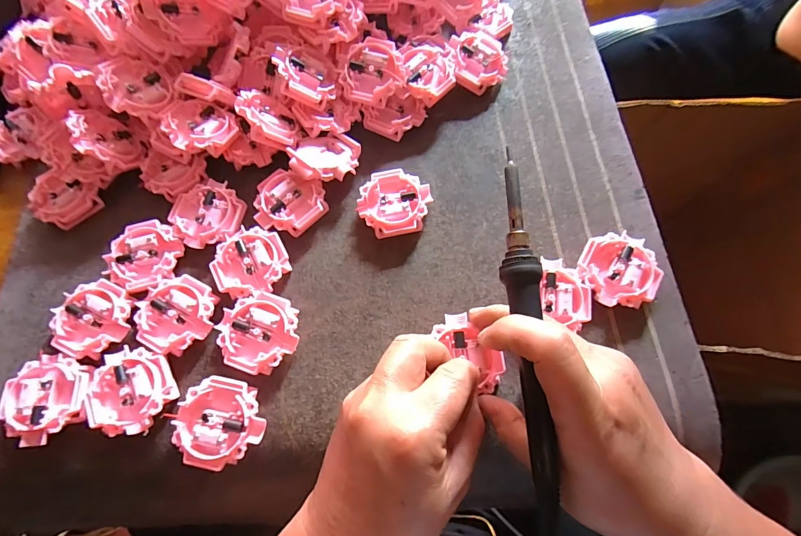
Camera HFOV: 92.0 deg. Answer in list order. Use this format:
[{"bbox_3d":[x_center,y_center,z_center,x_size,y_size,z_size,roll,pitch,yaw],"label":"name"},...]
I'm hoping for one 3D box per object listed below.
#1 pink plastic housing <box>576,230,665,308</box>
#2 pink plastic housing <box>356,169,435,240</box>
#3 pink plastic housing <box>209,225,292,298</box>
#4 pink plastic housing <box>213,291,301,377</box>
[{"bbox_3d":[0.153,0.002,0.274,0.051,0.017,0.053,-1,70,2],"label":"pink plastic housing"},{"bbox_3d":[-0.004,-0.049,0.298,0.055,0.015,0.052,-1,70,2],"label":"pink plastic housing"},{"bbox_3d":[-0.109,-0.003,0.284,0.051,0.015,0.050,-1,70,2],"label":"pink plastic housing"},{"bbox_3d":[-0.096,0.045,0.266,0.051,0.016,0.052,-4,70,0],"label":"pink plastic housing"}]

